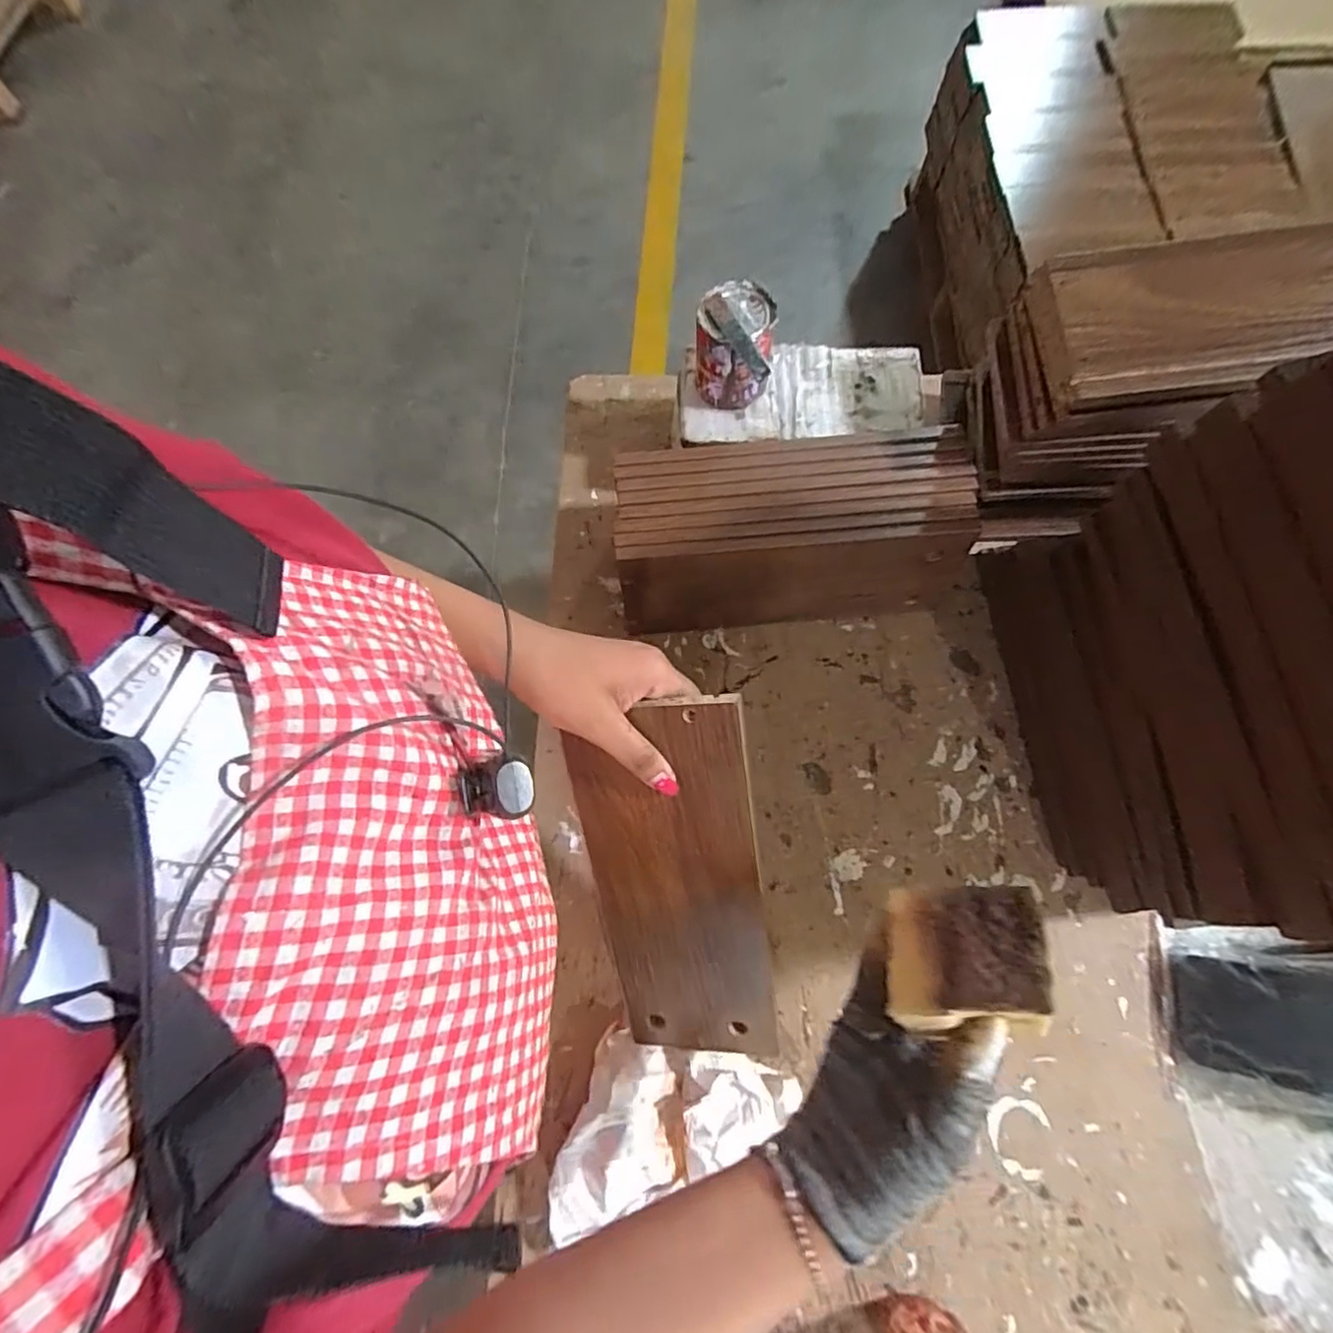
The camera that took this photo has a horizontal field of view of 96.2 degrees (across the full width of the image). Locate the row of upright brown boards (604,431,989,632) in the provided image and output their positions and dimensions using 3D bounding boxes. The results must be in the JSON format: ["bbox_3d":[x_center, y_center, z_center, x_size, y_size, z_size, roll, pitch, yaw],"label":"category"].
[{"bbox_3d":[0.107,-0.115,0.539,0.293,0.117,0.124,-7,73,-1],"label":"row of upright brown boards"}]

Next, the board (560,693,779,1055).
[{"bbox_3d":[0.006,0.159,0.409,0.118,0.014,0.294,-3,113,15],"label":"board"}]

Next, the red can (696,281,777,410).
[{"bbox_3d":[0.056,-0.268,0.506,0.061,0.071,0.063,0,73,1],"label":"red can"}]

